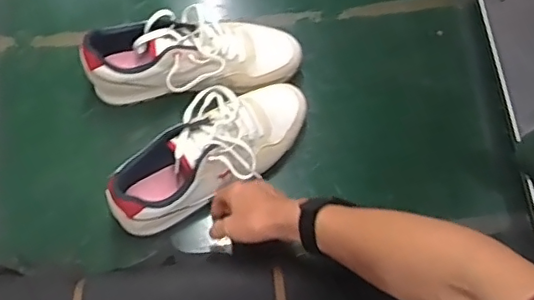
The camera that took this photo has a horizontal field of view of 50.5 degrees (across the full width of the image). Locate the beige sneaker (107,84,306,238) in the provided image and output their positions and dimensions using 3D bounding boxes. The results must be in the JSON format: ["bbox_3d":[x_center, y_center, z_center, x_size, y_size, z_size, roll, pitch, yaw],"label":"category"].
[{"bbox_3d":[-0.066,0.004,0.740,0.288,0.106,0.112,-33,74,-22],"label":"beige sneaker"}]

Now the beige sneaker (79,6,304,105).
[{"bbox_3d":[-0.095,-0.120,0.784,0.294,0.122,0.107,-7,70,-5],"label":"beige sneaker"}]

